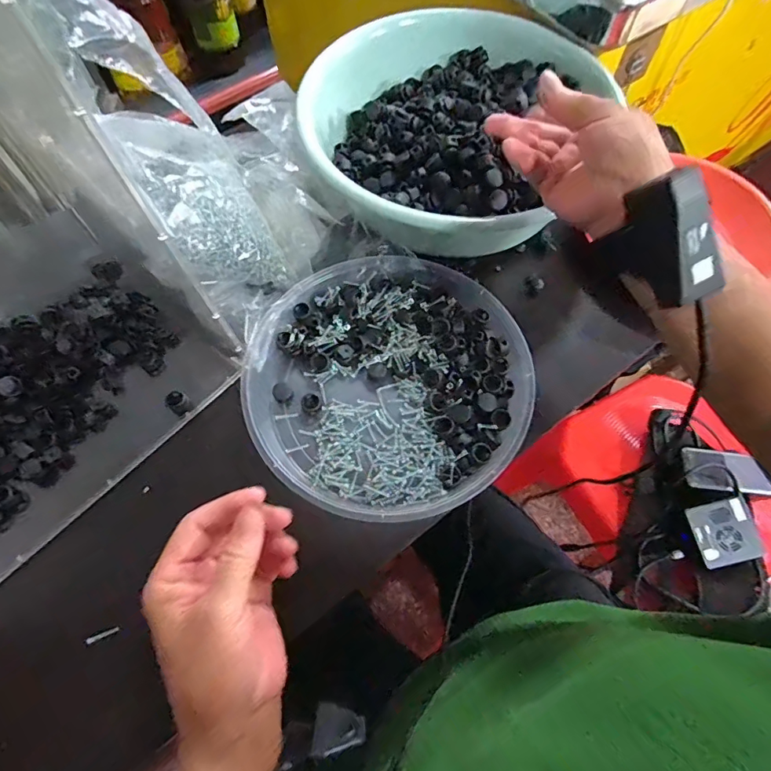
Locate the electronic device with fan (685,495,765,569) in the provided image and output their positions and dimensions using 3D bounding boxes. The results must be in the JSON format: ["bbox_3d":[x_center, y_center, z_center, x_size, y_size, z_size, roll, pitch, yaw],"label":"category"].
[{"bbox_3d":[0.419,0.180,0.570,0.076,0.016,0.071,-12,66,-6],"label":"electronic device with fan"}]

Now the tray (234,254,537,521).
[{"bbox_3d":[0.001,-0.010,0.399,0.232,0.037,0.228,0,66,0],"label":"tray"}]

